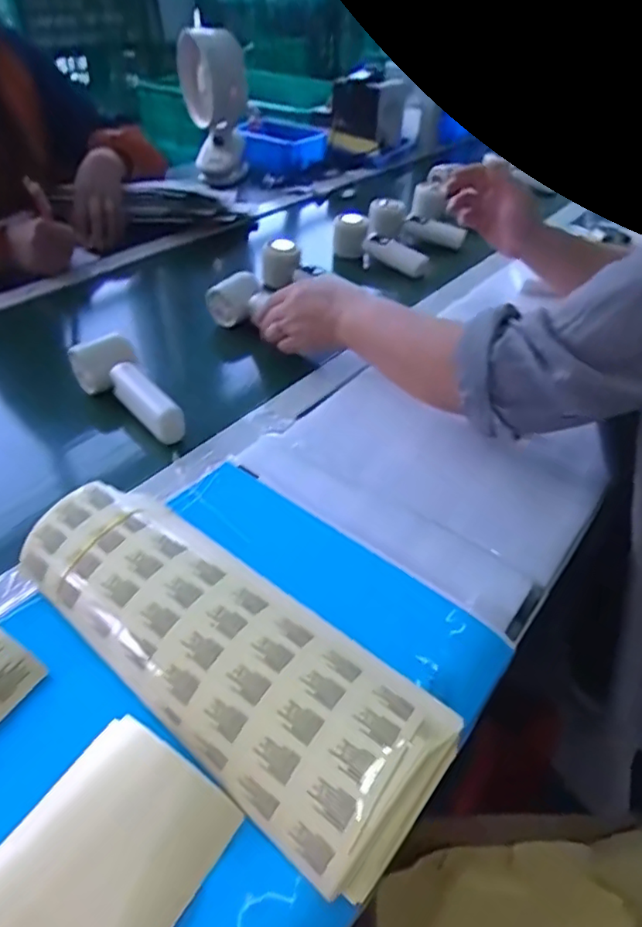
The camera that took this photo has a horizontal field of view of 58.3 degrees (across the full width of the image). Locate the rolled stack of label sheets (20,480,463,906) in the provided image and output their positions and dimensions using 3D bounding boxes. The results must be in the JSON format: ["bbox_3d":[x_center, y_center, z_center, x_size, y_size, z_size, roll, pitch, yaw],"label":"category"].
[{"bbox_3d":[-0.073,0.120,0.384,0.317,0.051,0.112,29,47,26],"label":"rolled stack of label sheets"}]

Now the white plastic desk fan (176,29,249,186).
[{"bbox_3d":[-0.217,-0.730,1.194,0.124,0.260,0.190,-7,42,-12],"label":"white plastic desk fan"}]

